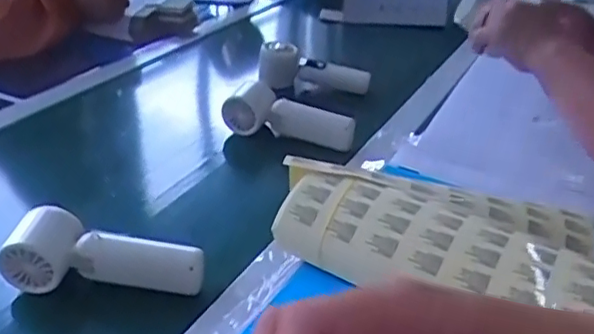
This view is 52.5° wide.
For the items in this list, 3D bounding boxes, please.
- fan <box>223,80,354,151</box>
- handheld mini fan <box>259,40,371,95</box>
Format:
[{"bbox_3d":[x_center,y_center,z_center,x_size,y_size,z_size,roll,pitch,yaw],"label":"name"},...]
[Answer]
[{"bbox_3d":[-0.005,-0.061,0.717,0.165,0.074,0.044,16,32,31],"label":"fan"},{"bbox_3d":[0.026,-0.132,0.857,0.169,0.077,0.047,12,30,24],"label":"handheld mini fan"}]

